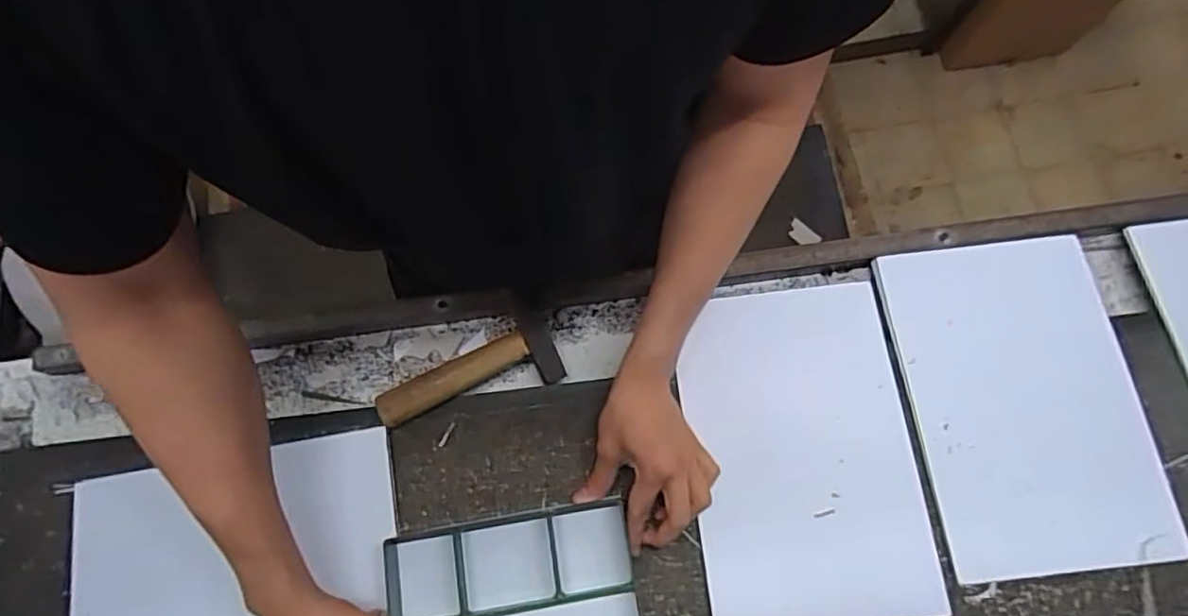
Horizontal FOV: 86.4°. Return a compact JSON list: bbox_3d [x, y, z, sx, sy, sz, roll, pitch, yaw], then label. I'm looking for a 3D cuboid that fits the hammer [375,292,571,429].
[{"bbox_3d":[-0.122,0.055,0.595,0.168,0.025,0.088,-24,76,-5],"label":"hammer"}]

